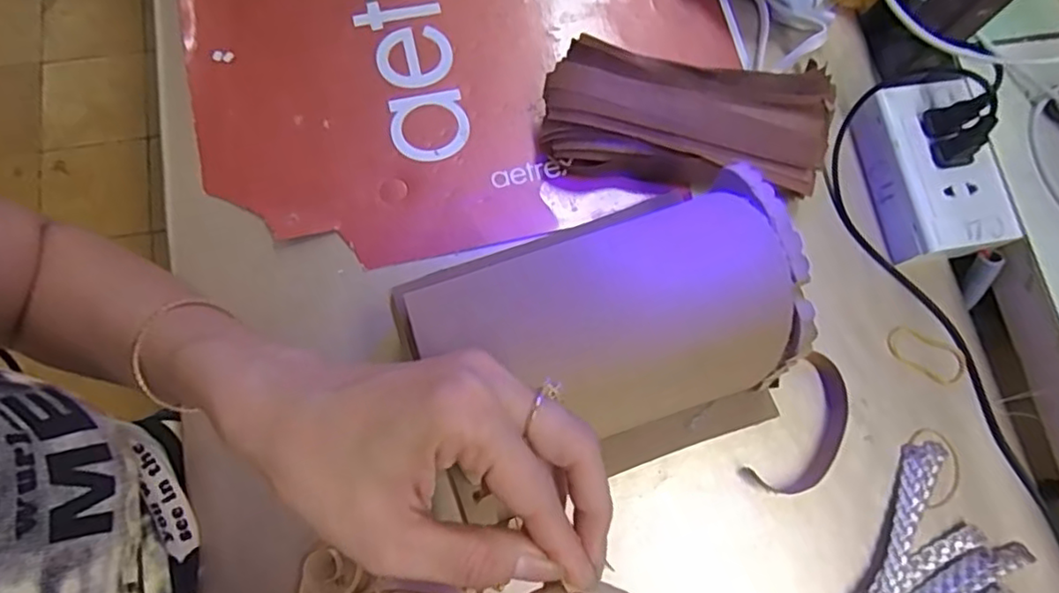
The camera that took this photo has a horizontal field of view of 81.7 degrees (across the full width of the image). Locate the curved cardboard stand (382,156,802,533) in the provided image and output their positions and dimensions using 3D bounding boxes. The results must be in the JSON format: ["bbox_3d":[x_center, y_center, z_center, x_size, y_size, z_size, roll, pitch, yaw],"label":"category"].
[{"bbox_3d":[0.054,0.030,0.345,0.191,0.120,0.135,-21,77,-9],"label":"curved cardboard stand"}]

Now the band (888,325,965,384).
[{"bbox_3d":[0.273,0.040,0.420,0.054,0.004,0.028,29,76,5],"label":"band"}]

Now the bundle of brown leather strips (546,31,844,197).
[{"bbox_3d":[0.105,-0.118,0.422,0.189,0.052,0.091,14,74,0],"label":"bundle of brown leather strips"}]

